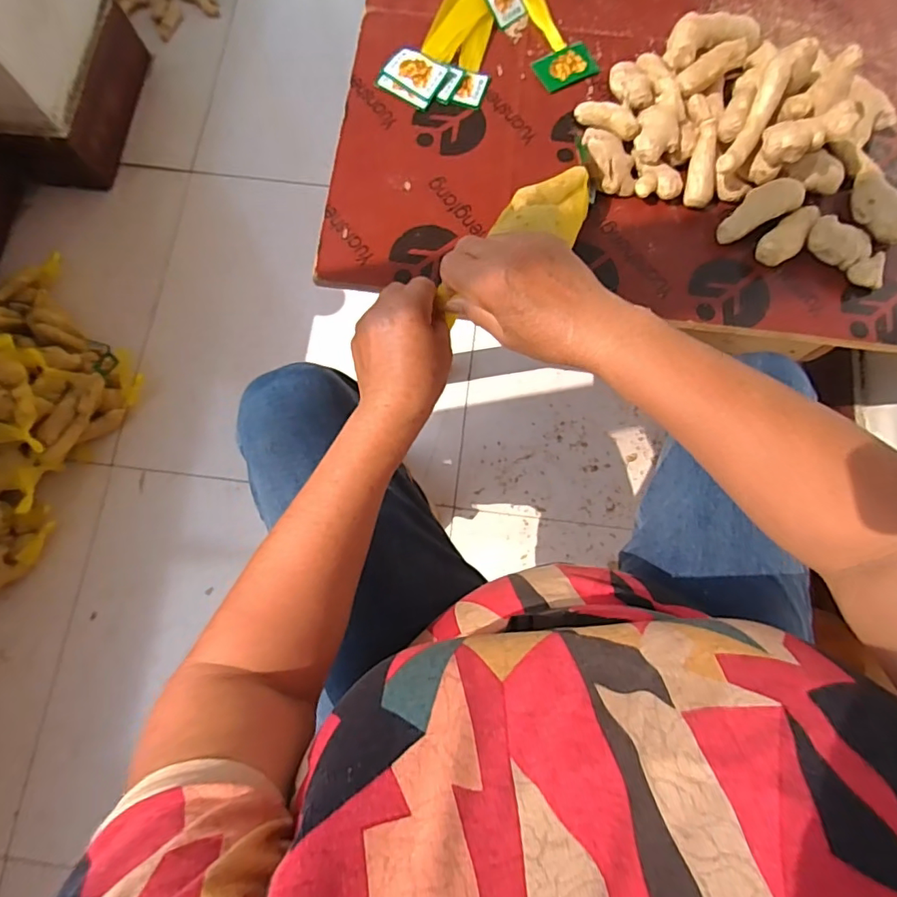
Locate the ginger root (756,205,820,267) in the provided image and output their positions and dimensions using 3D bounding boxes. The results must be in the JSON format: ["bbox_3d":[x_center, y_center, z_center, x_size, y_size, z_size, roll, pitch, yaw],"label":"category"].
[{"bbox_3d":[0.305,-0.189,0.469,0.066,0.026,0.029,-41,82,-9],"label":"ginger root"}]

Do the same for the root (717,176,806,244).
[{"bbox_3d":[0.279,-0.214,0.472,0.074,0.032,0.034,-34,81,-8],"label":"root"}]

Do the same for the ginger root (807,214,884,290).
[{"bbox_3d":[0.352,-0.174,0.458,0.072,0.024,0.036,34,79,-7],"label":"ginger root"}]

